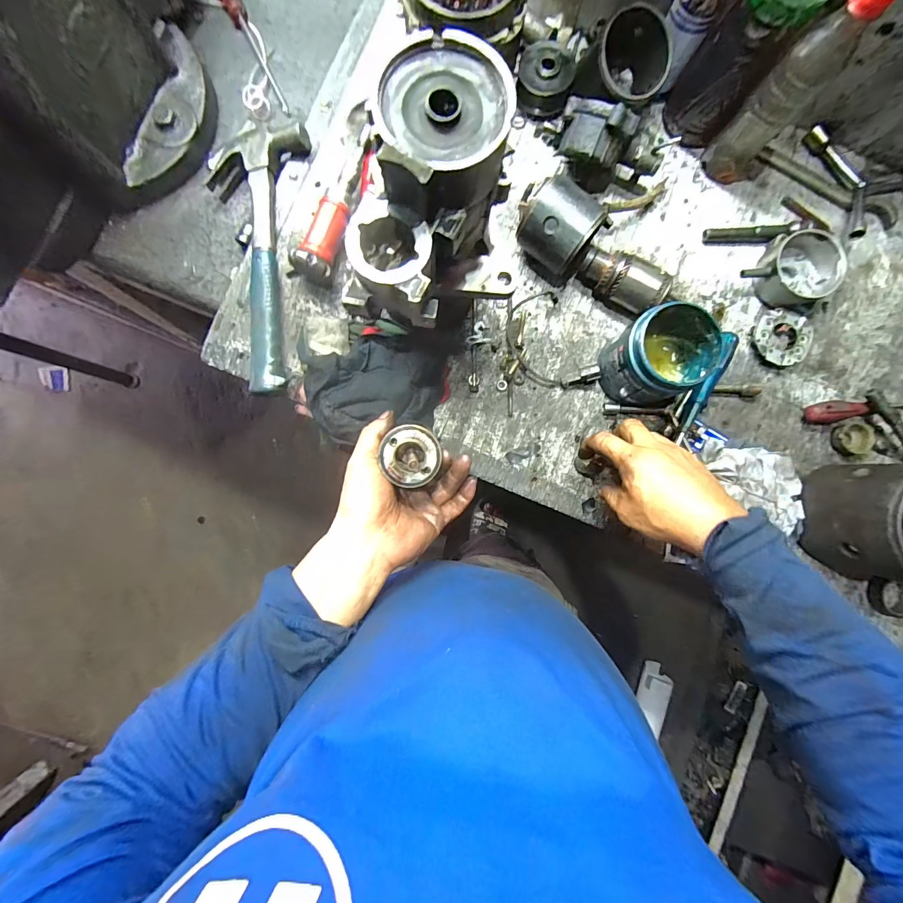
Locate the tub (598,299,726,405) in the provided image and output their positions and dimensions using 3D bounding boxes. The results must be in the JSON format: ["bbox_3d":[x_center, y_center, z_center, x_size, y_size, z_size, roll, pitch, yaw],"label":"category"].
[{"bbox_3d":[0.227,-0.104,0.434,0.092,0.102,0.087,0,88,-2],"label":"tub"}]

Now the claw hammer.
[{"bbox_3d":[-0.247,-0.243,0.462,0.124,0.038,0.348,4,88,-2],"label":"claw hammer"}]

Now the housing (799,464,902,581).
[{"bbox_3d":[0.475,0.083,0.427,0.121,0.117,0.126,8,88,-2],"label":"housing"}]

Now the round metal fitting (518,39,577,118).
[{"bbox_3d":[0.114,-0.458,0.474,0.061,0.041,0.059,0,88,-2],"label":"round metal fitting"}]

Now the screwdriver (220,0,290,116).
[{"bbox_3d":[-0.271,-0.553,0.507,0.025,0.027,0.222,-24,89,-4],"label":"screwdriver"}]

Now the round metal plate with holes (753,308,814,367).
[{"bbox_3d":[0.408,-0.141,0.482,0.065,0.020,0.067,0,88,-2],"label":"round metal plate with holes"}]

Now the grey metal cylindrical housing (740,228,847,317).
[{"bbox_3d":[0.419,-0.222,0.474,0.100,0.038,0.091,35,87,0],"label":"grey metal cylindrical housing"}]

